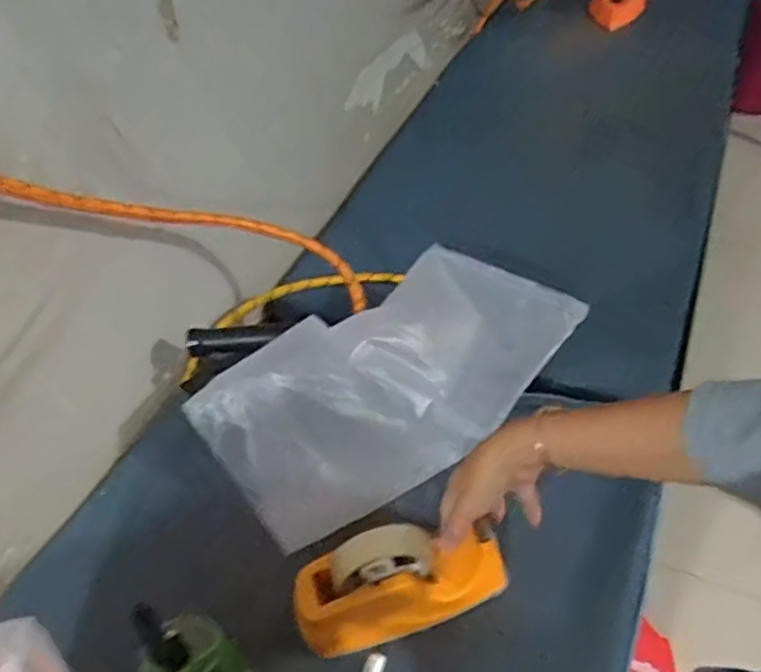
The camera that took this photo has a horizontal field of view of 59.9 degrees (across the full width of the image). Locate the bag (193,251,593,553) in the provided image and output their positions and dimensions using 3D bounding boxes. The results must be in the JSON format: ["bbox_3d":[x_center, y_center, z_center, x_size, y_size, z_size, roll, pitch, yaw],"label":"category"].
[{"bbox_3d":[0.026,0.048,0.783,0.436,0.152,0.202,-33,52,-24],"label":"bag"}]

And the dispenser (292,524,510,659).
[{"bbox_3d":[0.019,0.222,0.613,0.197,0.114,0.067,-14,47,-8],"label":"dispenser"}]

